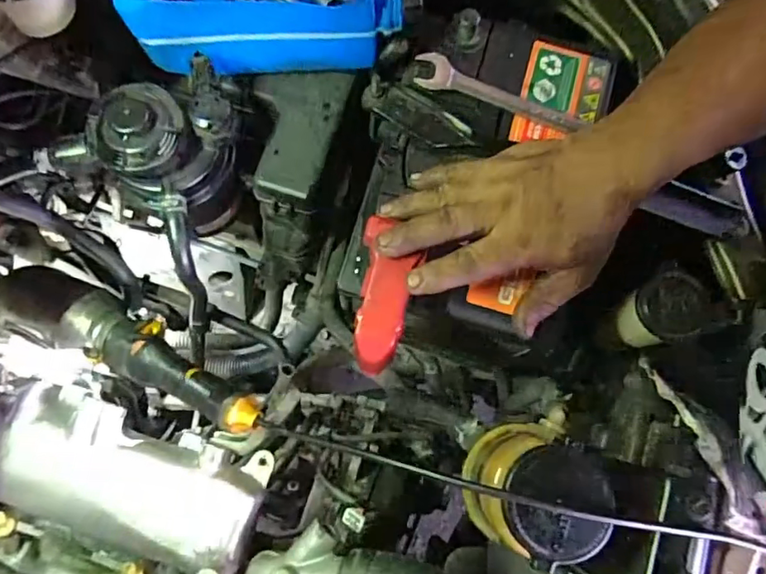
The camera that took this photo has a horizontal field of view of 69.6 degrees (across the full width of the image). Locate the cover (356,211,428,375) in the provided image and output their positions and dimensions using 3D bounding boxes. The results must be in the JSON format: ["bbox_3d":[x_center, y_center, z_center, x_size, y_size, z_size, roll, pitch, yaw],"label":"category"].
[{"bbox_3d":[0.003,0.004,0.373,0.039,0.021,0.105,6,78,-1],"label":"cover"}]

